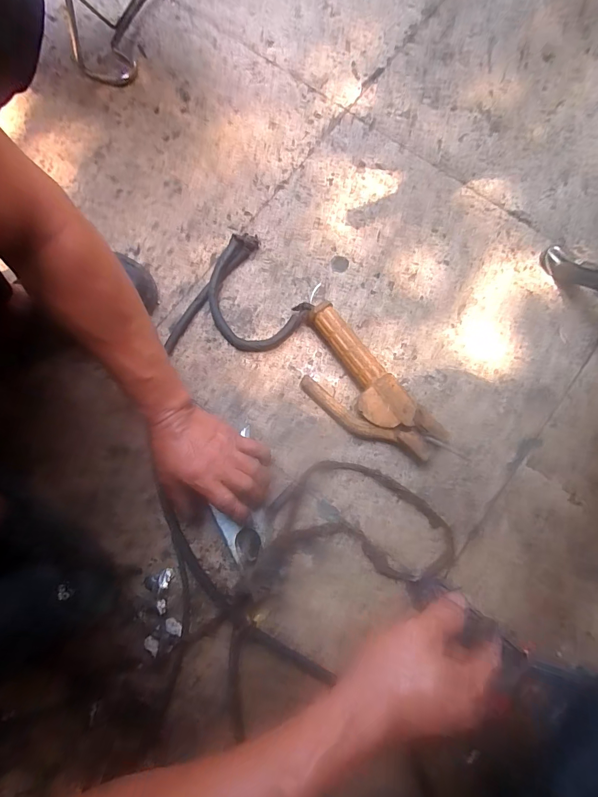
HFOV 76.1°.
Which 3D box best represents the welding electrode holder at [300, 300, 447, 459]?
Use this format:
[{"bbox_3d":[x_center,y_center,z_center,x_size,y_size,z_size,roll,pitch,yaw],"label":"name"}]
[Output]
[{"bbox_3d":[0.076,-0.009,0.492,0.094,0.041,0.234,-40,80,-6],"label":"welding electrode holder"}]

